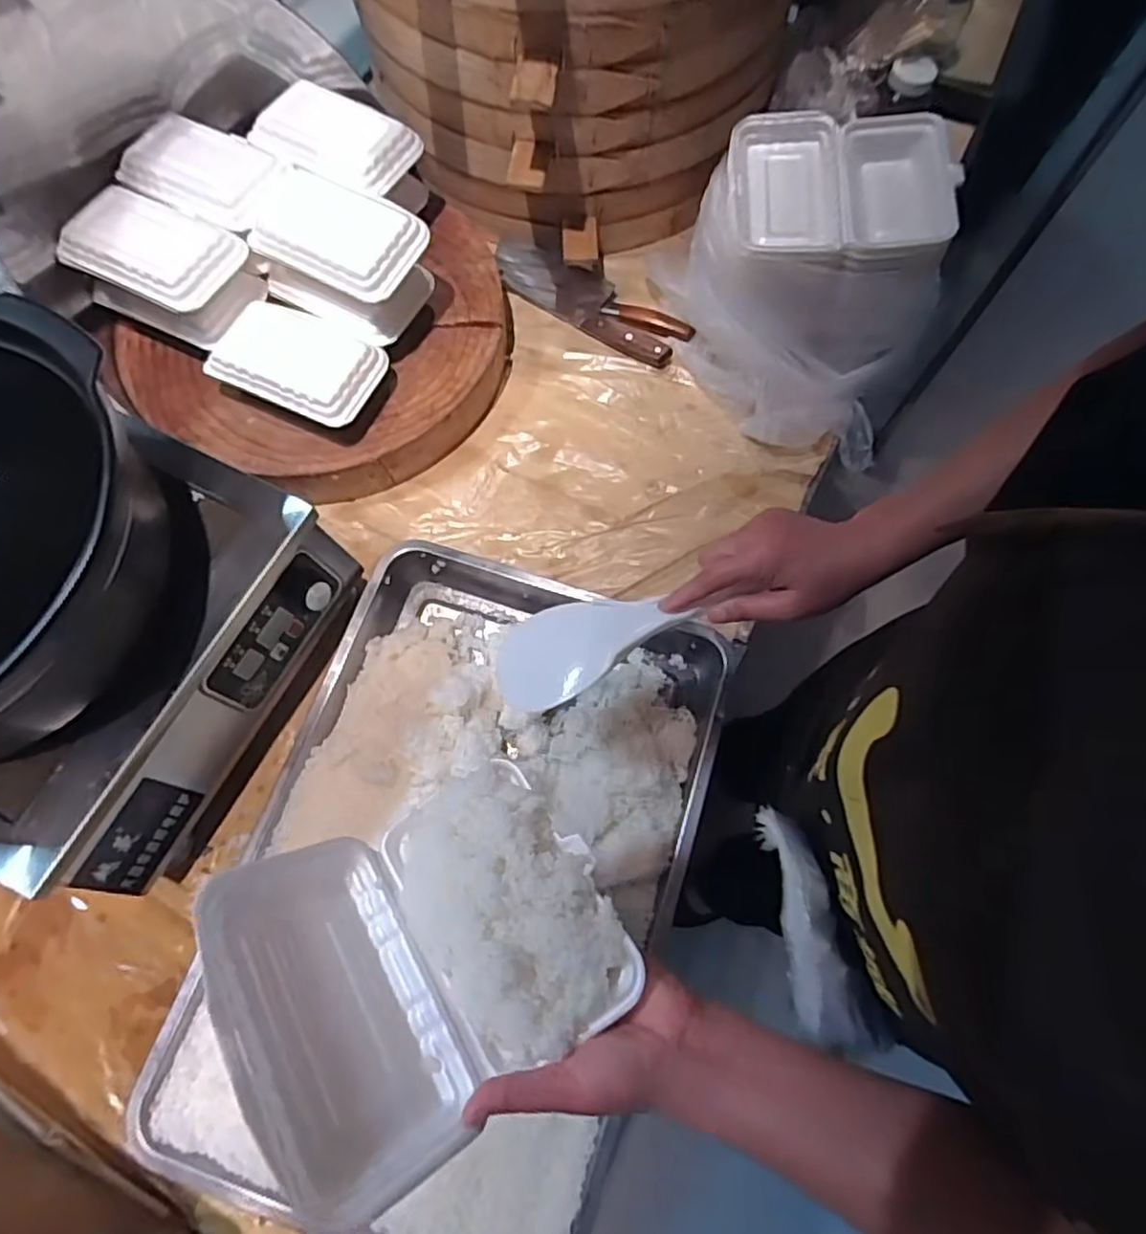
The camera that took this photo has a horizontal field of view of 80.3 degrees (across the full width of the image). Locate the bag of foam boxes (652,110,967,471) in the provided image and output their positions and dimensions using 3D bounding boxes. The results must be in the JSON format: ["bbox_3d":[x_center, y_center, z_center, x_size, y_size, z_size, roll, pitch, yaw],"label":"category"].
[{"bbox_3d":[0.258,-0.392,0.799,0.313,0.174,0.335,15,72,5],"label":"bag of foam boxes"}]

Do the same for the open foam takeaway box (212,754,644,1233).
[{"bbox_3d":[-0.079,0.187,0.389,0.195,0.091,0.168,-26,73,-9],"label":"open foam takeaway box"}]

